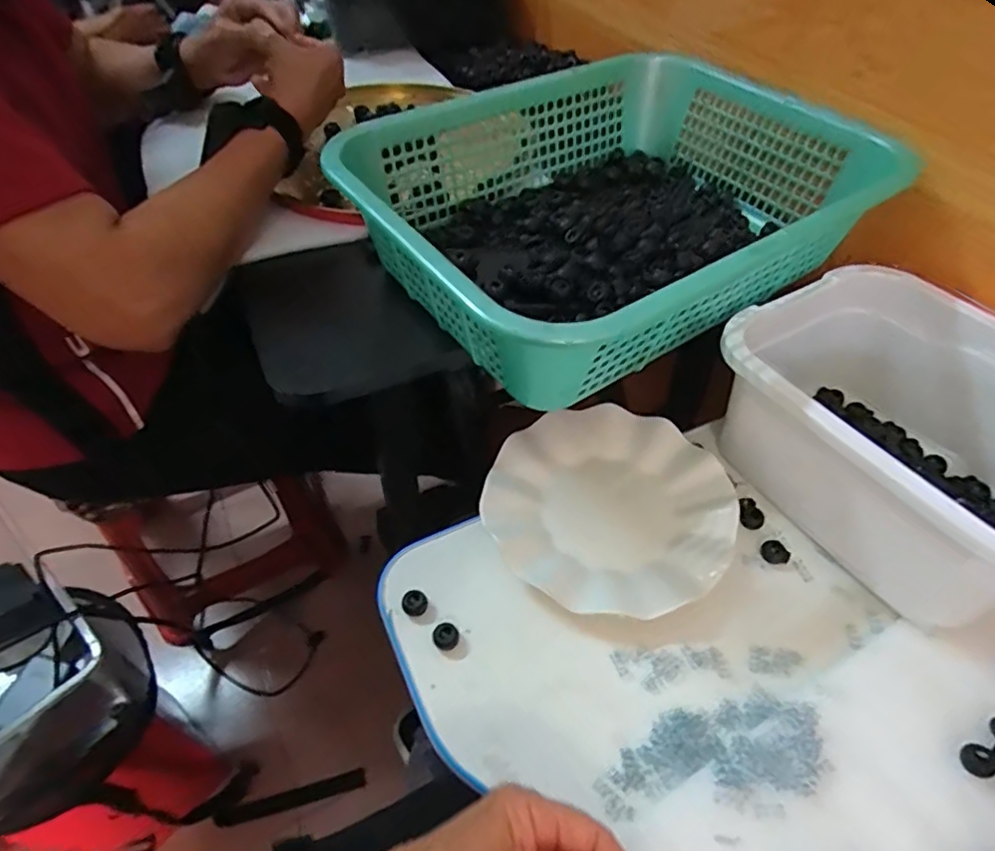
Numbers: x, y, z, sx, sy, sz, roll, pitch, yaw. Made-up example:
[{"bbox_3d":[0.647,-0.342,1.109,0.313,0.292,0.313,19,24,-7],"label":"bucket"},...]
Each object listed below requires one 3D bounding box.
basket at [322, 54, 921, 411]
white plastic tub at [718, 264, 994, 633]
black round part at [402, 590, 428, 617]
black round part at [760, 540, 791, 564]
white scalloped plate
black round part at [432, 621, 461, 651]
[{"bbox_3d":[0.092,-0.176,0.493,0.383,0.102,0.291,-28,55,-23],"label":"basket"},{"bbox_3d":[0.290,0.007,0.436,0.185,0.108,0.249,-24,53,-20],"label":"white plastic tub"},{"bbox_3d":[-0.058,0.124,0.425,0.017,0.011,0.018,0,49,0],"label":"black round part"},{"bbox_3d":[0.207,0.094,0.453,0.018,0.009,0.017,0,49,0],"label":"black round part"},{"bbox_3d":[0.087,0.057,0.471,0.178,0.022,0.173,0,49,0],"label":"white scalloped plate"},{"bbox_3d":[-0.035,0.142,0.410,0.017,0.011,0.017,0,49,0],"label":"black round part"}]

